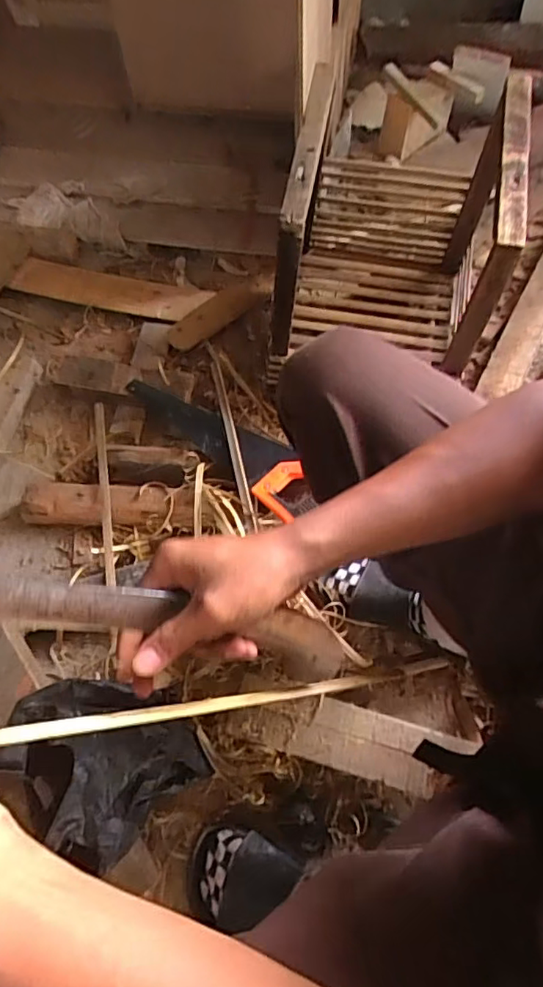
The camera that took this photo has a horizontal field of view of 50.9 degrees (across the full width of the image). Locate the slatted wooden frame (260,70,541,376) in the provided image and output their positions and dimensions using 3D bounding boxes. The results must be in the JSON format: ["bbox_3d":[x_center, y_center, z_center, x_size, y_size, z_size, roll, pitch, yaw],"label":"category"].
[{"bbox_3d":[0.183,-0.369,0.867,0.305,0.387,0.356,10,65,9],"label":"slatted wooden frame"}]

